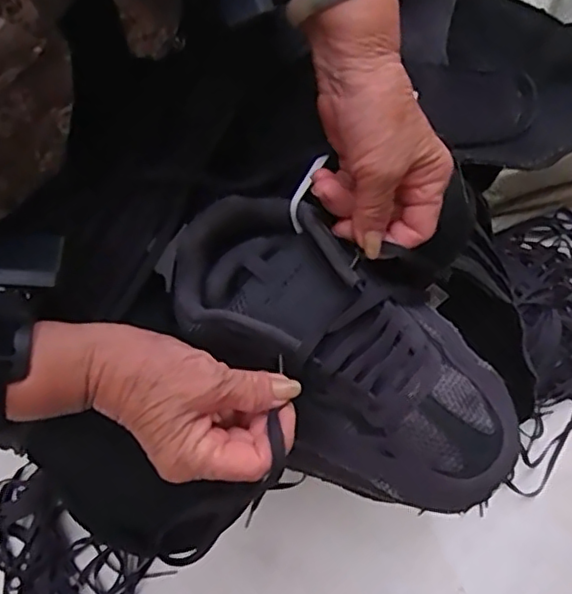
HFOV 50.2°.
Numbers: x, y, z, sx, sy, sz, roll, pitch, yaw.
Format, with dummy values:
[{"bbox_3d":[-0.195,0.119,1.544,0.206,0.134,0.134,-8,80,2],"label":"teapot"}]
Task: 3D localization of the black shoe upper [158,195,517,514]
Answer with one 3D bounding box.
[{"bbox_3d":[0.032,0.032,0.386,0.244,0.070,0.130,41,80,8],"label":"black shoe upper"}]

